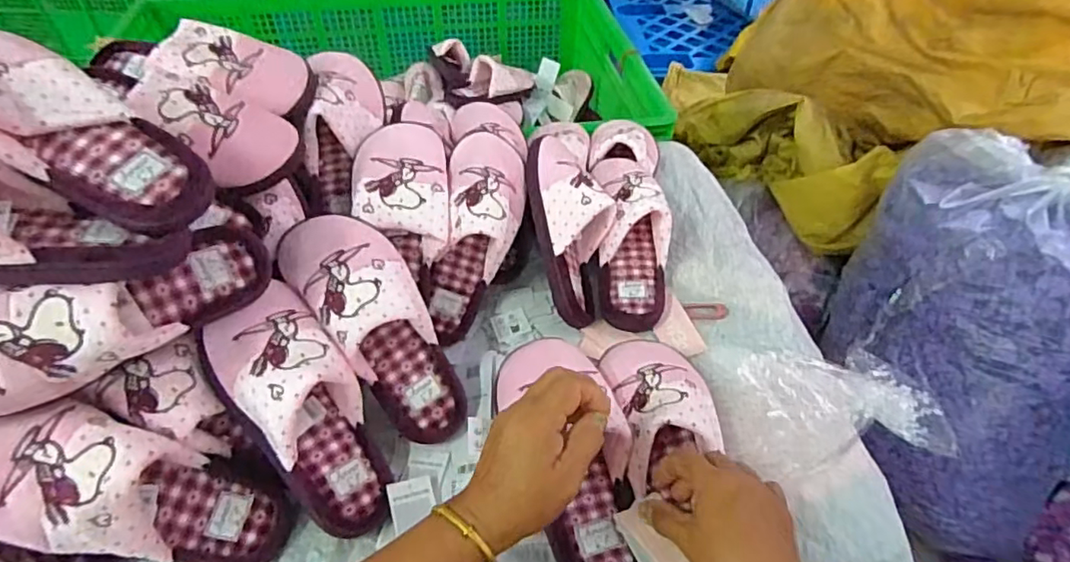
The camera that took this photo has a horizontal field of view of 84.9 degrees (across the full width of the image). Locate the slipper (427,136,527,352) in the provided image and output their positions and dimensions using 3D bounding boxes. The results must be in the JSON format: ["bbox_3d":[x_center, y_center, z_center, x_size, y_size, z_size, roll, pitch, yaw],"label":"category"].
[{"bbox_3d":[-0.071,-0.050,0.662,0.083,0.082,0.244,15,91,12],"label":"slipper"}]

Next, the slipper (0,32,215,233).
[{"bbox_3d":[-0.348,-0.116,0.417,0.236,0.055,0.097,32,48,-8],"label":"slipper"}]

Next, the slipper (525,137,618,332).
[{"bbox_3d":[0.044,-0.068,0.693,0.094,0.072,0.240,-7,84,-8],"label":"slipper"}]

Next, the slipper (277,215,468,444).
[{"bbox_3d":[-0.144,0.040,0.556,0.089,0.074,0.243,-34,95,-29],"label":"slipper"}]

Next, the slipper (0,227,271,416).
[{"bbox_3d":[-0.308,0.022,0.425,0.072,0.094,0.246,-10,10,47],"label":"slipper"}]

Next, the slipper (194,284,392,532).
[{"bbox_3d":[-0.198,0.111,0.500,0.095,0.079,0.223,-29,92,-26],"label":"slipper"}]

